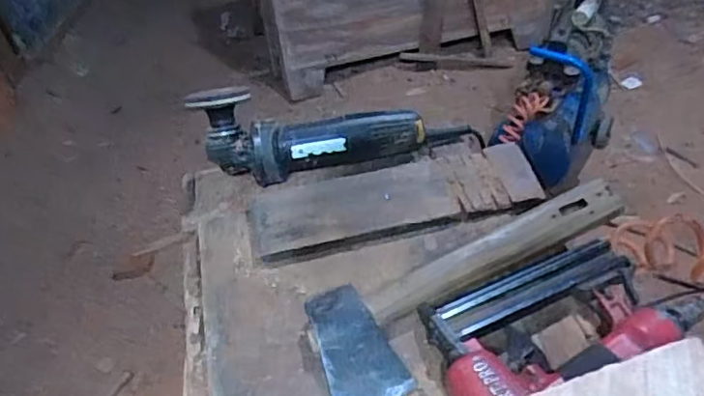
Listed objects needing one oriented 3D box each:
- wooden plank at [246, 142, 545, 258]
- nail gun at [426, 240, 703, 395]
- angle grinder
[{"bbox_3d":[0.046,-0.004,0.653,0.306,0.023,0.098,-11,45,-5],"label":"wooden plank"},{"bbox_3d":[0.191,0.121,0.495,0.247,0.059,0.173,-19,46,-12],"label":"nail gun"},{"bbox_3d":[-0.017,-0.089,0.706,0.334,0.103,0.072,-5,45,2],"label":"angle grinder"}]

